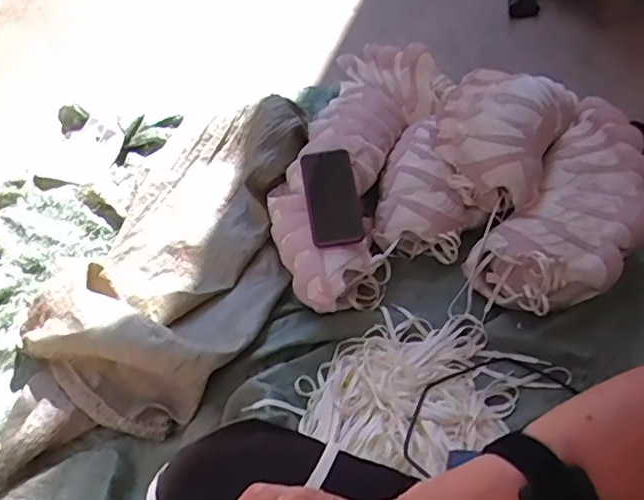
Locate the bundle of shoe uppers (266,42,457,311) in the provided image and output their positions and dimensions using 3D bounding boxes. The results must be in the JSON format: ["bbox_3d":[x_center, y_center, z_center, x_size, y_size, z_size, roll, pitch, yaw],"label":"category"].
[{"bbox_3d":[0.061,-0.159,1.051,0.230,0.135,0.571,17,54,15],"label":"bundle of shoe uppers"}]

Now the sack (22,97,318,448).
[{"bbox_3d":[-0.220,-0.013,0.963,0.331,0.116,0.611,15,53,14],"label":"sack"}]

